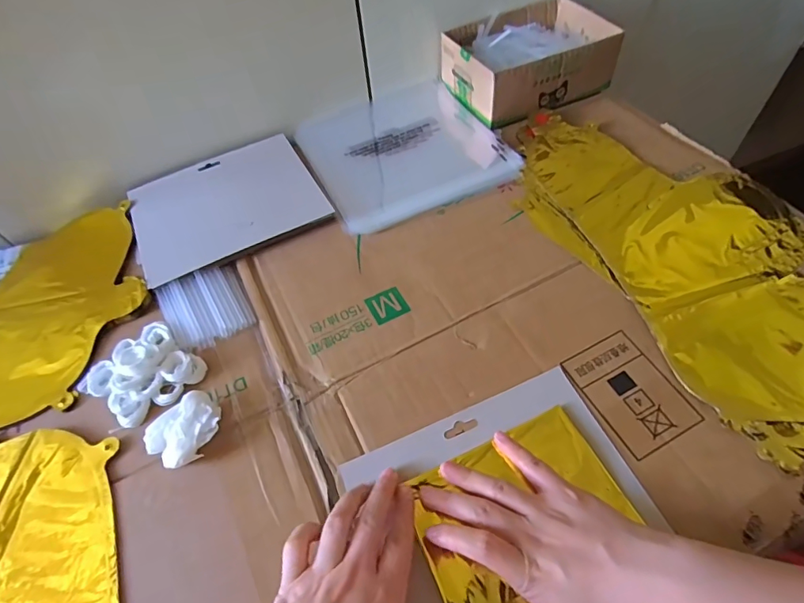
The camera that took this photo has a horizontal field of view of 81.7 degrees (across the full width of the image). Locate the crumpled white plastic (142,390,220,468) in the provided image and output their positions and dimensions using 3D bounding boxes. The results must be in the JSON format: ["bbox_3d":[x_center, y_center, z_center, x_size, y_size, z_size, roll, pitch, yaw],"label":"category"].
[{"bbox_3d":[-0.164,0.097,0.354,0.044,0.023,0.053,35,64,25],"label":"crumpled white plastic"}]

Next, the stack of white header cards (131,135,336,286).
[{"bbox_3d":[-0.190,-0.108,0.503,0.191,0.012,0.158,-26,57,-13],"label":"stack of white header cards"}]

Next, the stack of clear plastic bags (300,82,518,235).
[{"bbox_3d":[-0.007,-0.194,0.572,0.213,0.020,0.253,-22,53,-12],"label":"stack of clear plastic bags"}]

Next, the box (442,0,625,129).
[{"bbox_3d":[0.165,-0.313,0.599,0.195,0.066,0.137,-25,57,-12],"label":"box"}]

